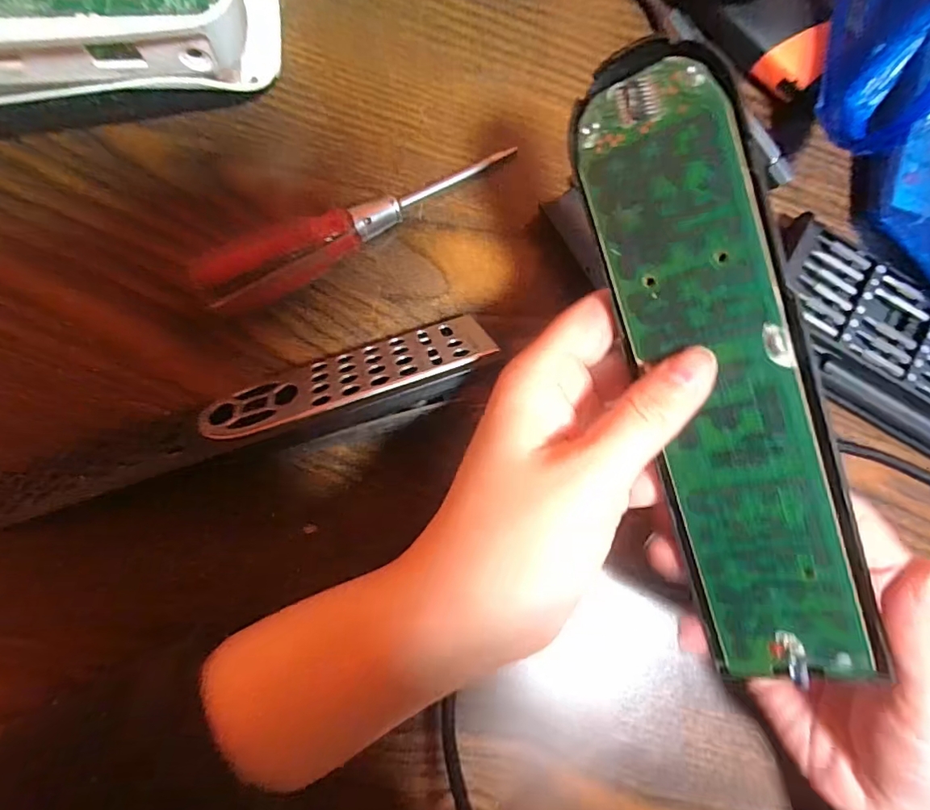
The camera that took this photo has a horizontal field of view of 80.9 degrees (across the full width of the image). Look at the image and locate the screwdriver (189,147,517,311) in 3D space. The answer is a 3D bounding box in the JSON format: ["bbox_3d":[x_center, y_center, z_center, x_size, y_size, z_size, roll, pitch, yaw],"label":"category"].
[{"bbox_3d":[-0.039,-0.071,0.219,0.133,0.027,0.026,-24,90,-7],"label":"screwdriver"}]

